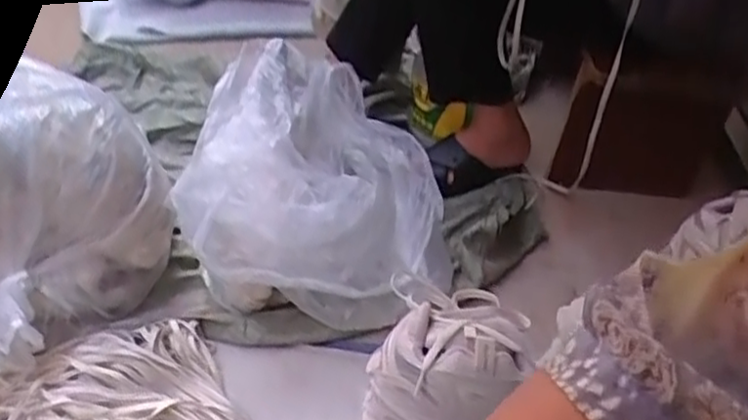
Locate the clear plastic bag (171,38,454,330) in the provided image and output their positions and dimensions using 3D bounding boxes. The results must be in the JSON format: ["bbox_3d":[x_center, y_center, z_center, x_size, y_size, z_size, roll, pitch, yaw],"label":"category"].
[{"bbox_3d":[-0.073,-0.056,1.111,0.372,0.208,0.474,2,43,-2],"label":"clear plastic bag"}]

